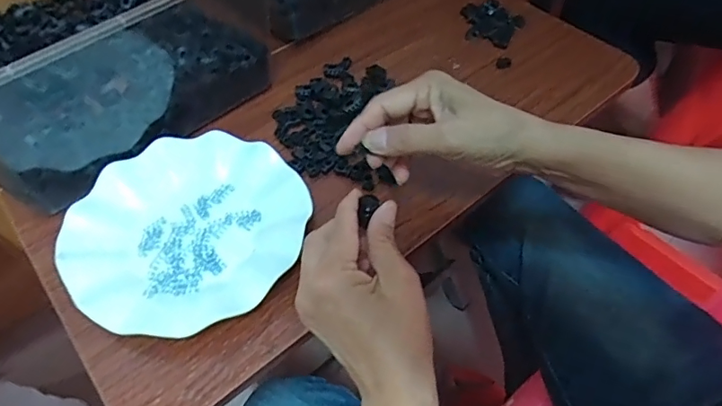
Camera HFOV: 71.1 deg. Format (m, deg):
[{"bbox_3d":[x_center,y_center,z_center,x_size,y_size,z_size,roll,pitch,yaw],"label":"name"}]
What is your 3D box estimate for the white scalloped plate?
[{"bbox_3d":[-0.138,0.019,0.408,0.183,0.022,0.181,0,54,0],"label":"white scalloped plate"}]

